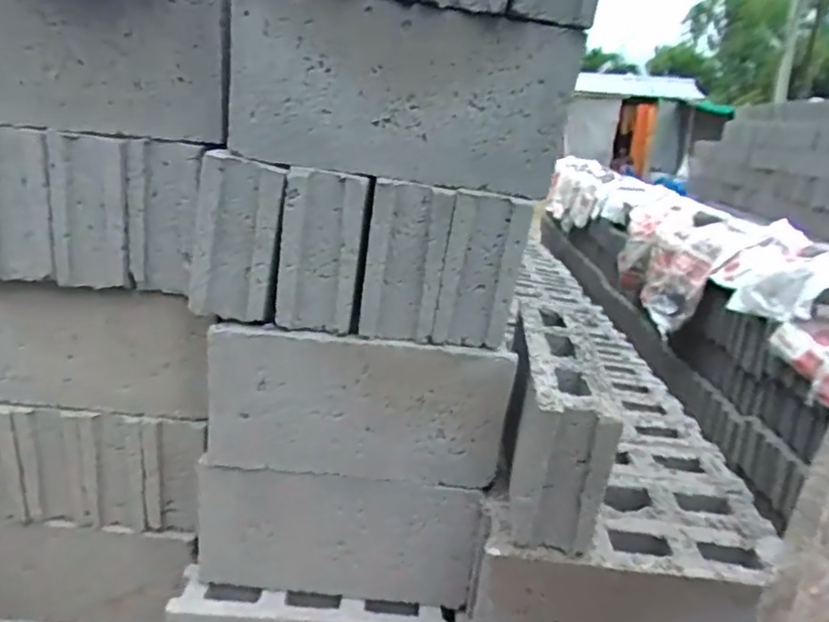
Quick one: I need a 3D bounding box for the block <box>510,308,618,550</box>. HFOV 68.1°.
[{"bbox_3d":[0.190,0.158,0.884,0.122,0.229,0.367,1,16,6],"label":"block"}]

